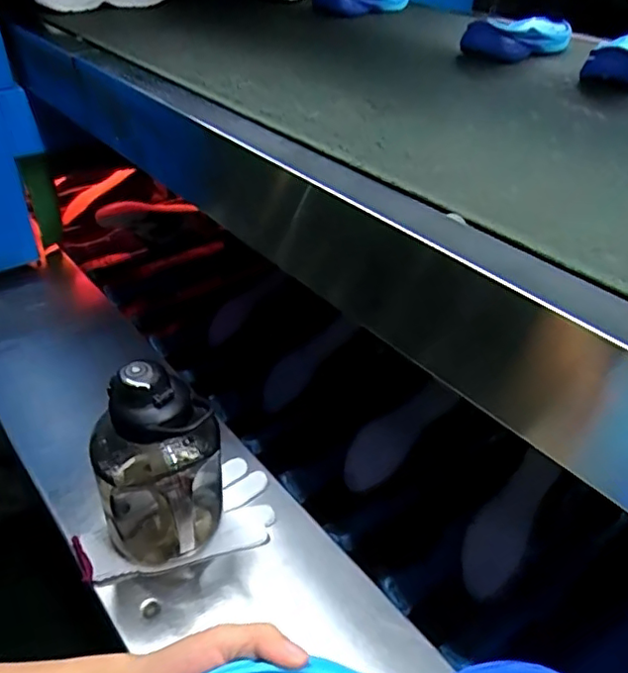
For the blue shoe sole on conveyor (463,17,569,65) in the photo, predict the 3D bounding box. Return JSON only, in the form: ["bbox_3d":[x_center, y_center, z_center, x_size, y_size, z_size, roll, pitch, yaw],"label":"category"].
[{"bbox_3d":[0.329,-0.458,0.887,0.242,0.047,0.075,-27,48,-34],"label":"blue shoe sole on conveyor"}]

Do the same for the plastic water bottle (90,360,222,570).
[{"bbox_3d":[-0.158,0.135,0.591,0.119,0.220,0.090,-8,40,-16],"label":"plastic water bottle"}]

